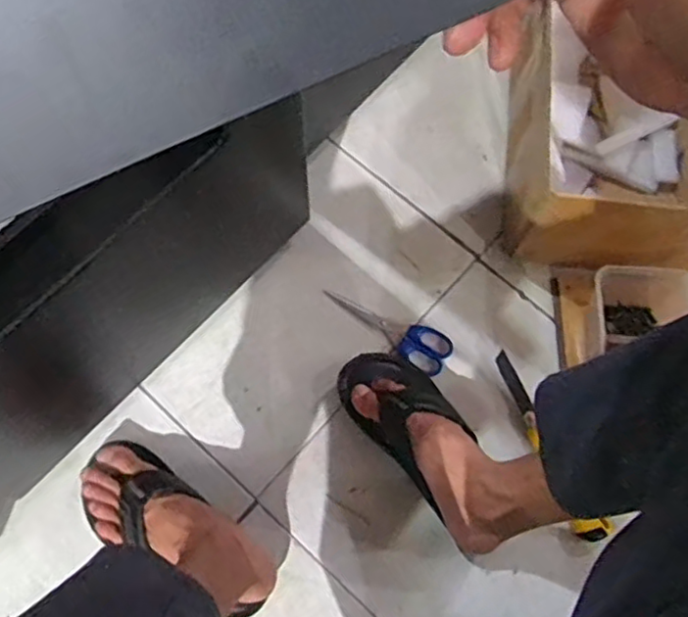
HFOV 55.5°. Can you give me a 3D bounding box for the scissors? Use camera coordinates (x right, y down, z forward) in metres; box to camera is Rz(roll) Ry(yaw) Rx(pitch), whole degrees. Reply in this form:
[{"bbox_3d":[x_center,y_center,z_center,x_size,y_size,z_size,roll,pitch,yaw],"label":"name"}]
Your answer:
[{"bbox_3d":[0.059,0.015,0.804,0.165,0.007,0.054,39,75,11],"label":"scissors"}]

